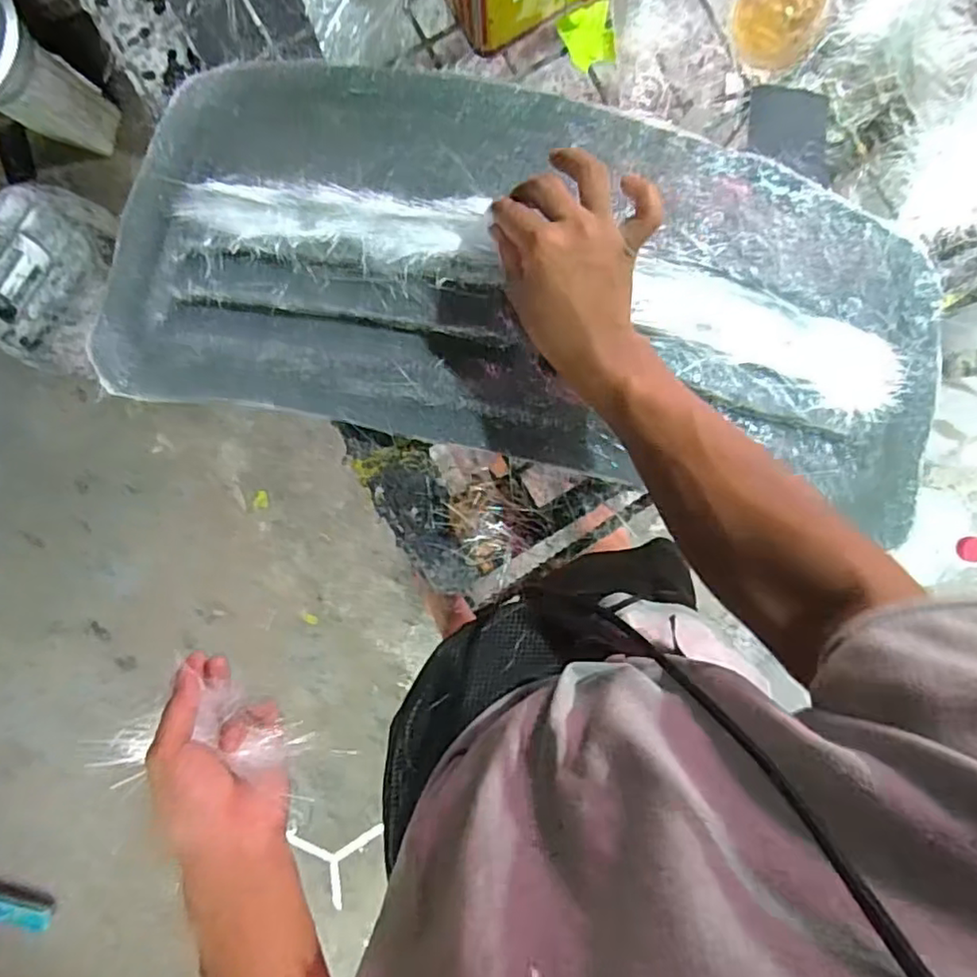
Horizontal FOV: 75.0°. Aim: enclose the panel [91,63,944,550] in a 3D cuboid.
[{"bbox_3d":[0.043,-0.158,0.496,0.644,0.033,0.268,9,92,-2],"label":"panel"}]

